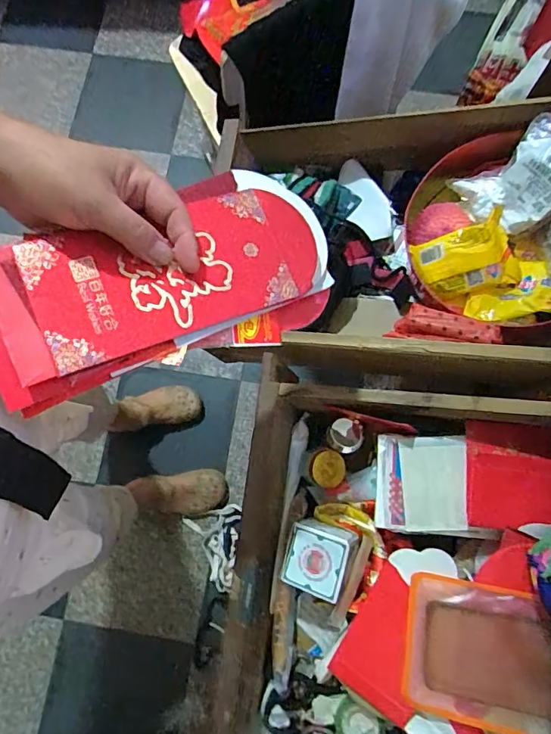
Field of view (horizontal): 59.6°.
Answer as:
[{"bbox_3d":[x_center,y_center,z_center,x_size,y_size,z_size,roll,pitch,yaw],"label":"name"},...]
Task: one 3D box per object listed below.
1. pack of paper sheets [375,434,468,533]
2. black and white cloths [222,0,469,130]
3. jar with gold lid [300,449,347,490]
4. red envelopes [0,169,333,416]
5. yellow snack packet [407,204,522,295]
[{"bbox_3d":[0.140,0.113,0.464,0.083,0.005,0.089,0,84,20],"label":"pack of paper sheets"},{"bbox_3d":[0.126,-0.474,0.728,0.311,0.243,0.052,-12,77,-1],"label":"black and white cloths"},{"bbox_3d":[0.051,0.109,0.518,0.043,0.046,0.037,7,77,3],"label":"jar with gold lid"},{"bbox_3d":[-0.073,-0.058,0.325,0.232,0.026,0.115,-22,77,-20],"label":"red envelopes"},{"bbox_3d":[0.195,-0.106,0.500,0.093,0.026,0.076,-19,81,40],"label":"yellow snack packet"}]

